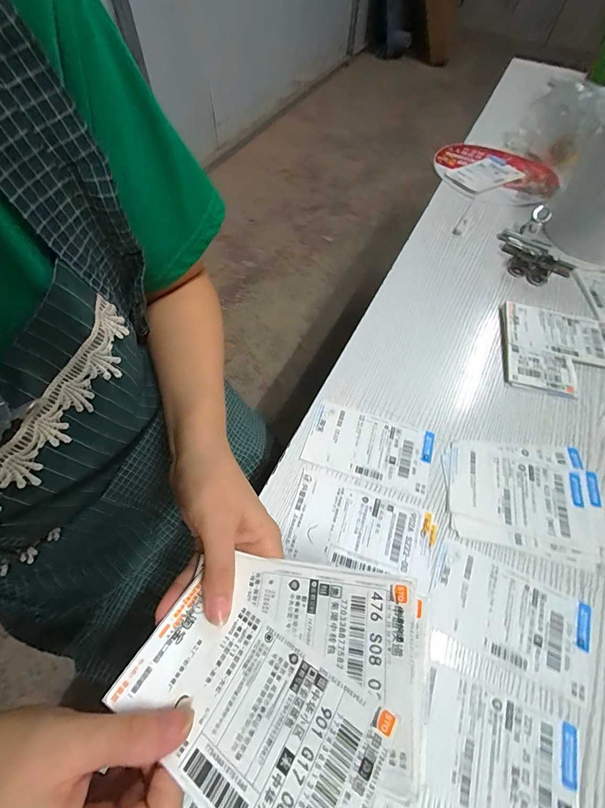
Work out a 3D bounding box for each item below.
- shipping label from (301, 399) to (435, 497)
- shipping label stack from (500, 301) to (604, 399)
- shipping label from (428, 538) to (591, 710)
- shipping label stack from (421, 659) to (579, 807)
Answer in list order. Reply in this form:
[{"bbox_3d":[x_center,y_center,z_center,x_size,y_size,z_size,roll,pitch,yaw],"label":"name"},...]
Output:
[{"bbox_3d":[0.070,0.046,0.368,0.127,0.005,0.074,16,60,8],"label":"shipping label"},{"bbox_3d":[0.321,-0.067,0.435,0.130,0.013,0.132,12,59,6],"label":"shipping label stack"},{"bbox_3d":[0.174,0.178,0.294,0.128,0.004,0.073,23,61,12],"label":"shipping label"},{"bbox_3d":[0.140,0.251,0.248,0.108,0.004,0.072,20,60,10],"label":"shipping label stack"}]

